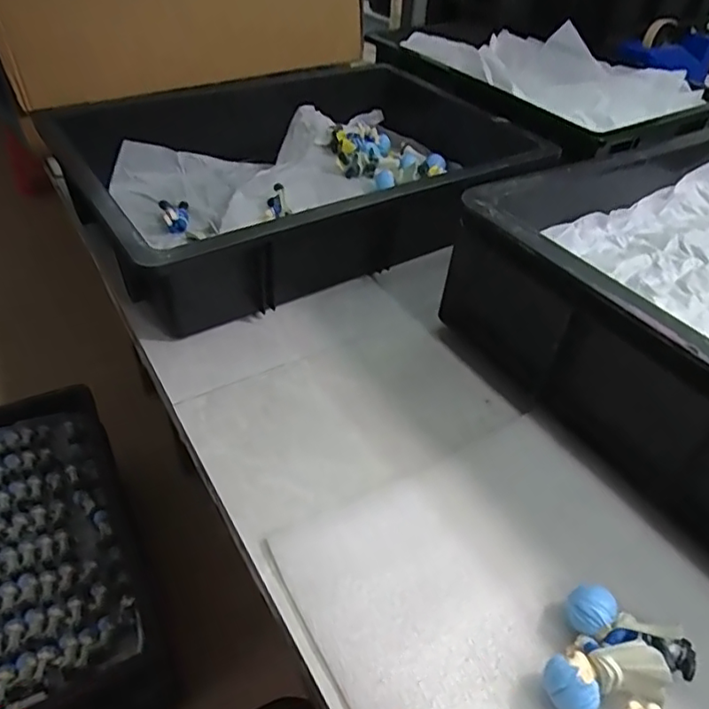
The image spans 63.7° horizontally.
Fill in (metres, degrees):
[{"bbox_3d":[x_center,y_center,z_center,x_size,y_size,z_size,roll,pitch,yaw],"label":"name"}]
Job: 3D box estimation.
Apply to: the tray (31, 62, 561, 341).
[{"bbox_3d":[-0.061,-0.189,0.610,0.431,0.103,0.311,-22,49,-26],"label":"tray"}]

